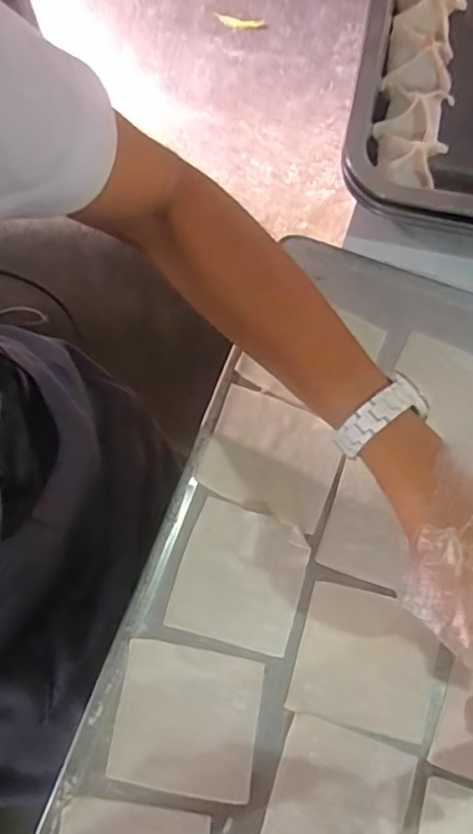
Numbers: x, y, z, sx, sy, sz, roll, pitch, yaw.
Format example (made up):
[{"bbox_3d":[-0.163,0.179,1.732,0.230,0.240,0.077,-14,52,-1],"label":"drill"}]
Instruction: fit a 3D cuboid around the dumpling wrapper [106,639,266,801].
[{"bbox_3d":[-0.029,0.178,0.338,0.081,0.004,0.077,9,75,1],"label":"dumpling wrapper"}]

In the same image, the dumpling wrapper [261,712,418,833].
[{"bbox_3d":[0.059,0.226,0.332,0.076,0.004,0.081,18,76,4],"label":"dumpling wrapper"}]

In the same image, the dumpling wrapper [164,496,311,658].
[{"bbox_3d":[0.003,0.100,0.361,0.076,0.004,0.079,17,78,3],"label":"dumpling wrapper"}]

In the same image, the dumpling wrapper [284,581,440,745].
[{"bbox_3d":[0.079,0.148,0.349,0.082,0.004,0.076,15,76,3],"label":"dumpling wrapper"}]

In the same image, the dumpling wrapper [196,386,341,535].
[{"bbox_3d":[0.023,0.026,0.378,0.083,0.004,0.074,21,76,5],"label":"dumpling wrapper"}]

